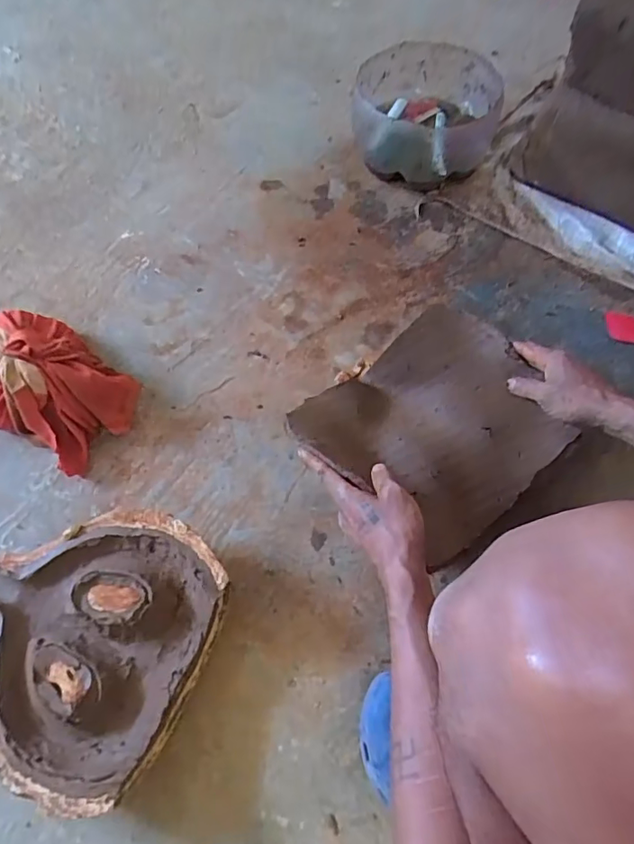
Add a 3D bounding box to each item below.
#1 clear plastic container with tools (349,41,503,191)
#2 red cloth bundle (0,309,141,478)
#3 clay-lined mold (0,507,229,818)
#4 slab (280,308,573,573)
[{"bbox_3d":[0.181,-0.514,0.891,0.232,0.141,0.233,0,63,0],"label":"clear plastic container with tools"},{"bbox_3d":[-0.370,-0.054,0.700,0.235,0.095,0.171,34,68,16],"label":"red cloth bundle"},{"bbox_3d":[-0.253,0.229,0.568,0.254,0.070,0.276,23,65,11],"label":"clay-lined mold"},{"bbox_3d":[0.146,0.004,0.625,0.277,0.055,0.241,-39,73,-13],"label":"slab"}]

